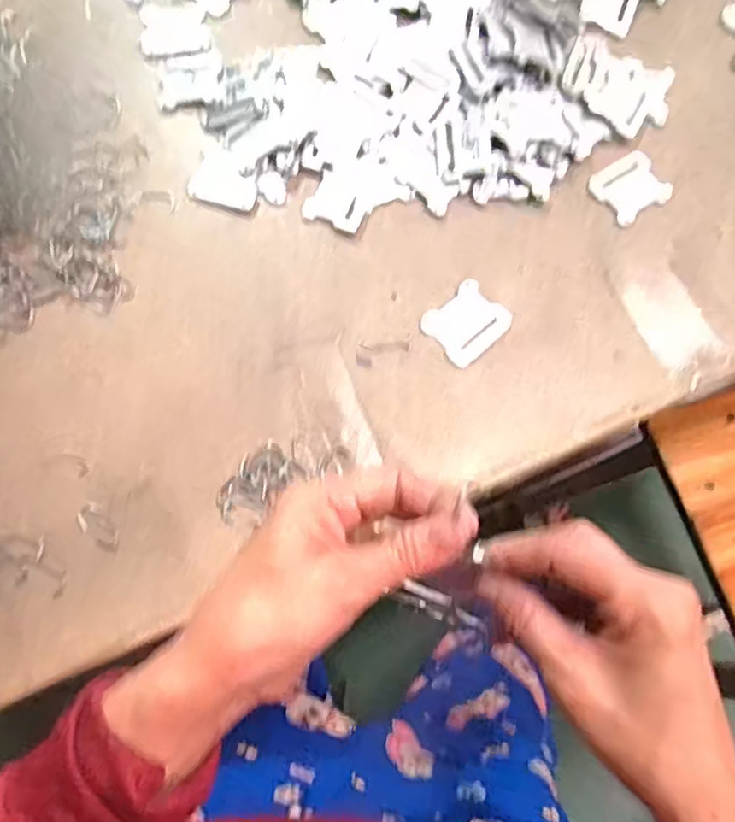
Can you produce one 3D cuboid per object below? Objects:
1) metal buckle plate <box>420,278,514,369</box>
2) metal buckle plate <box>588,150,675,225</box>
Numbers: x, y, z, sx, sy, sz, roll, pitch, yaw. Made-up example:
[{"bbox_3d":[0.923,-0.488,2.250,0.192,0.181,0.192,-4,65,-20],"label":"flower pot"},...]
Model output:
[{"bbox_3d":[0.069,-0.062,0.464,0.053,0.004,0.046,-40,79,-8],"label":"metal buckle plate"},{"bbox_3d":[0.198,-0.168,0.499,0.053,0.004,0.046,-32,76,-10],"label":"metal buckle plate"}]

